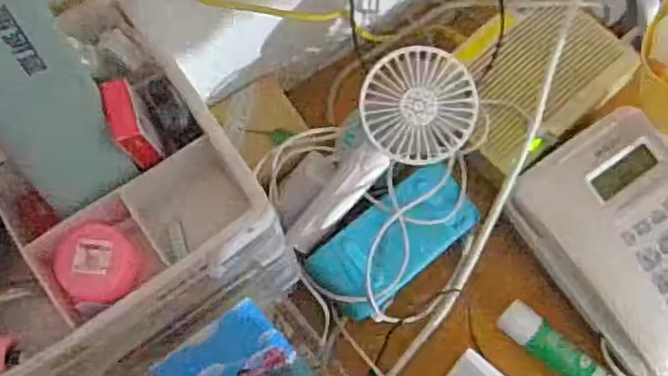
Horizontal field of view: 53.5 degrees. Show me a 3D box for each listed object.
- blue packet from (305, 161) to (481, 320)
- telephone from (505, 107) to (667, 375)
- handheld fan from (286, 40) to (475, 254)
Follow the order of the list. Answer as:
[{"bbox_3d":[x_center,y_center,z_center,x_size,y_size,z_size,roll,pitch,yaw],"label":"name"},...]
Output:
[{"bbox_3d":[0.051,0.043,0.557,0.152,0.031,0.071,-41,73,-12],"label":"blue packet"},{"bbox_3d":[0.264,0.042,0.571,0.155,0.038,0.203,-33,72,-9],"label":"telephone"},{"bbox_3d":[0.035,-0.027,0.547,0.085,0.032,0.193,44,101,16],"label":"handheld fan"}]

